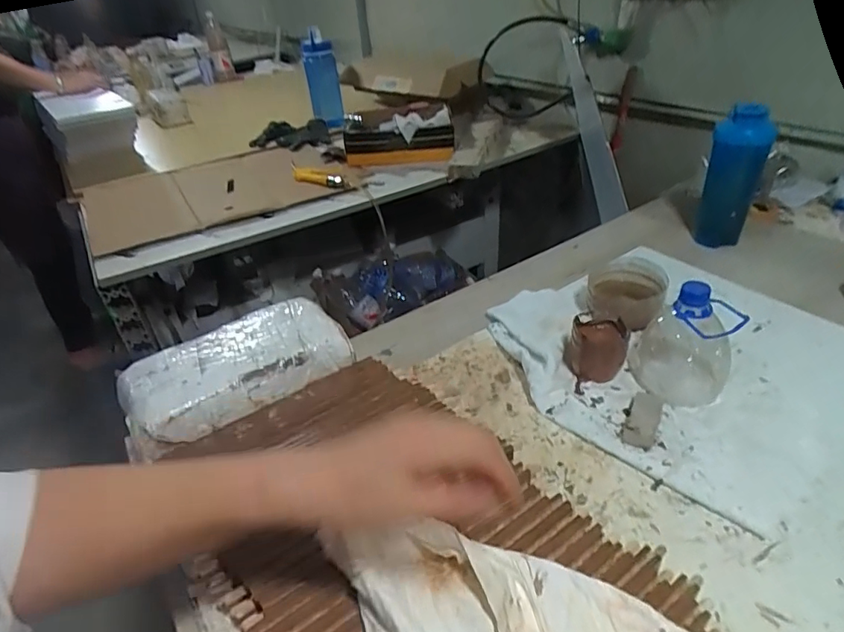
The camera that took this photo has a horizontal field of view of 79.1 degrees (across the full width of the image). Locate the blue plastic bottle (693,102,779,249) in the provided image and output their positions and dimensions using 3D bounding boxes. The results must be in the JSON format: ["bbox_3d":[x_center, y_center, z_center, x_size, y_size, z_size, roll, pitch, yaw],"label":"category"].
[{"bbox_3d":[0.511,-0.225,0.845,0.078,0.225,0.061,19,42,29],"label":"blue plastic bottle"}]

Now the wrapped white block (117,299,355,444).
[{"bbox_3d":[-0.211,0.057,0.589,0.242,0.051,0.117,-26,41,-27],"label":"wrapped white block"}]

